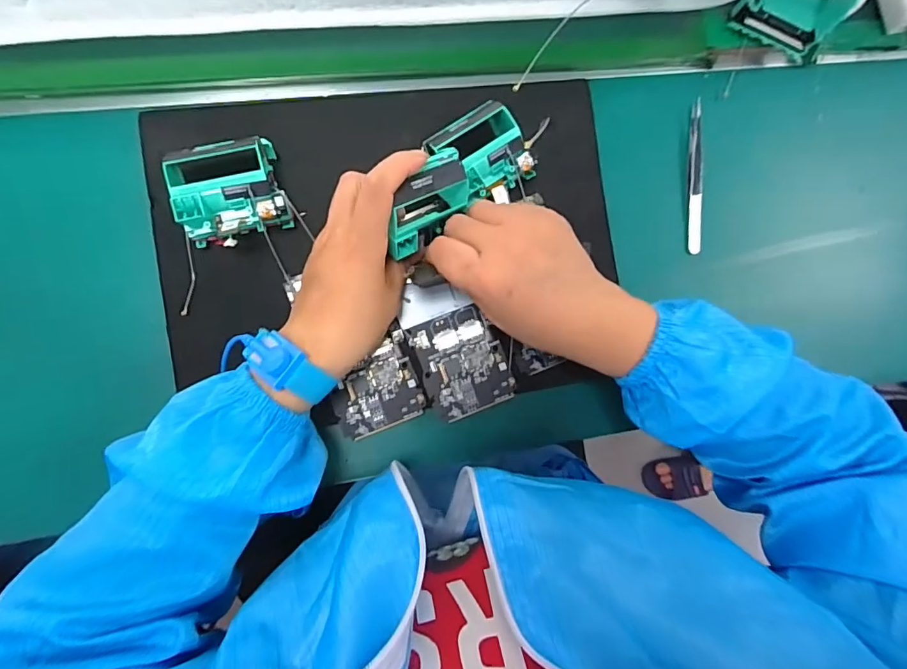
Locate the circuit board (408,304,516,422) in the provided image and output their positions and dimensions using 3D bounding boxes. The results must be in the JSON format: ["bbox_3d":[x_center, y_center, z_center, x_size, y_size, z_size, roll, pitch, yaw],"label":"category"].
[{"bbox_3d":[0.008,0.021,0.364,0.060,0.006,0.075,-22,92,-7],"label":"circuit board"}]

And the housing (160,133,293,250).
[{"bbox_3d":[-0.154,-0.099,0.330,0.070,0.036,0.069,-16,91,-6],"label":"housing"}]

